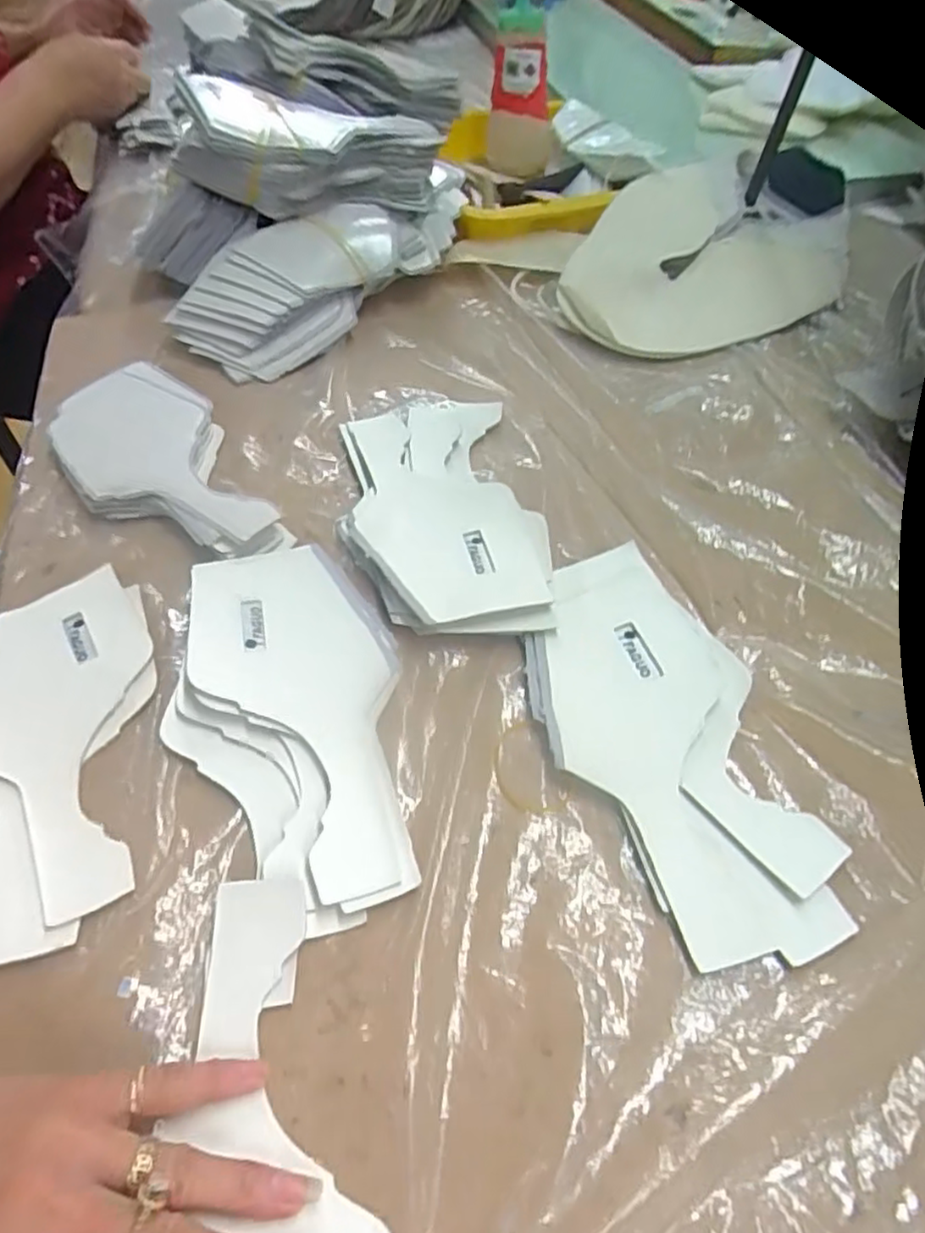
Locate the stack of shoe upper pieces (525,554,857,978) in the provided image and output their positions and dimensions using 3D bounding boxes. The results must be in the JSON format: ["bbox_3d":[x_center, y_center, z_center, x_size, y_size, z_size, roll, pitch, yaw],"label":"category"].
[{"bbox_3d":[0.099,0.055,0.325,0.102,0.015,0.207,-20,56,-13],"label":"stack of shoe upper pieces"}]

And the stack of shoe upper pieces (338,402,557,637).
[{"bbox_3d":[-0.016,-0.071,0.414,0.109,0.017,0.205,-10,54,-6],"label":"stack of shoe upper pieces"}]

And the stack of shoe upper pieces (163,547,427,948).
[{"bbox_3d":[-0.082,0.043,0.335,0.109,0.018,0.204,-28,58,-18],"label":"stack of shoe upper pieces"}]

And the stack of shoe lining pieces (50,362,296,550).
[{"bbox_3d":[-0.197,-0.096,0.435,0.098,0.020,0.194,-27,58,-17],"label":"stack of shoe lining pieces"}]

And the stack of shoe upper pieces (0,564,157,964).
[{"bbox_3d":[-0.200,0.059,0.329,0.089,0.008,0.196,-14,55,-9],"label":"stack of shoe upper pieces"}]

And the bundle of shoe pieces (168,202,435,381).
[{"bbox_3d":[-0.125,-0.272,0.542,0.212,0.059,0.104,-39,62,-24],"label":"bundle of shoe pieces"}]

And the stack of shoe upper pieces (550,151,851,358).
[{"bbox_3d":[0.183,-0.293,0.545,0.219,0.062,0.172,-21,56,-13],"label":"stack of shoe upper pieces"}]

